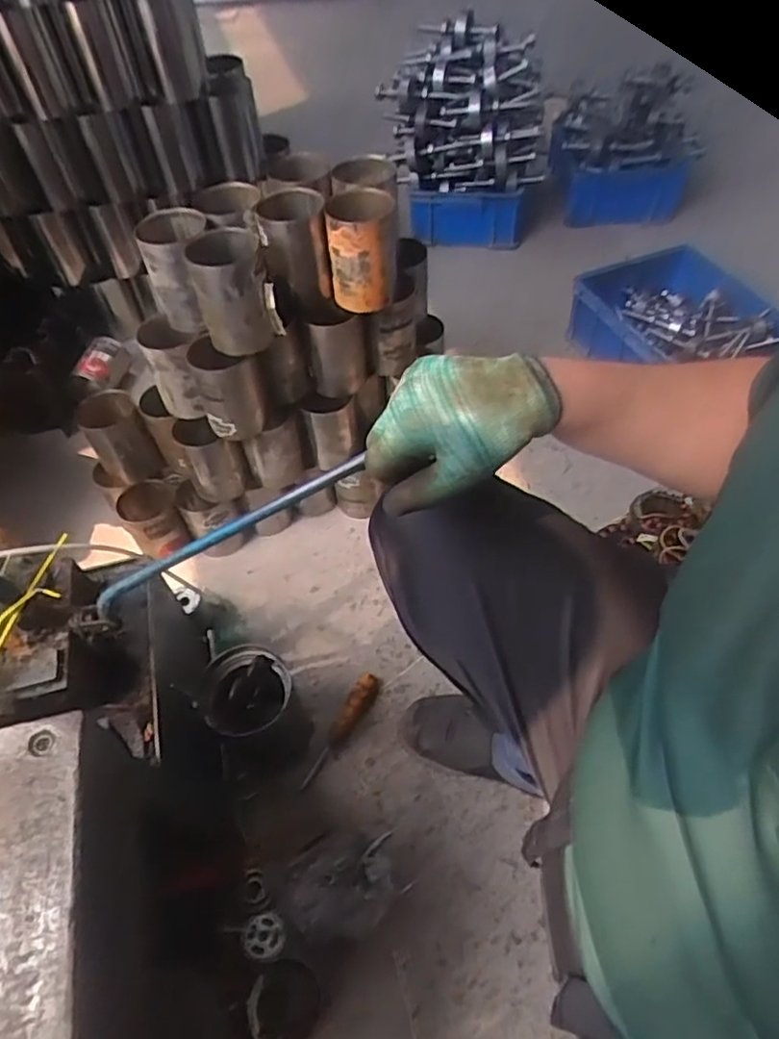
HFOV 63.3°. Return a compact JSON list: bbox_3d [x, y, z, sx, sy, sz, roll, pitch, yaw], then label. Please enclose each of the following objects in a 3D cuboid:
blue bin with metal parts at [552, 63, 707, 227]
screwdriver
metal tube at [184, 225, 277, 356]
[{"bbox_3d":[0.604,-0.954,1.629,0.361,0.253,0.281,9,54,10],"label":"blue bin with metal parts"},{"bbox_3d":[-0.066,0.302,0.913,0.032,0.030,0.180,21,57,19],"label":"screwdriver"},{"bbox_3d":[-0.204,-0.298,0.831,0.094,0.127,0.092,-14,53,-7],"label":"metal tube"}]

